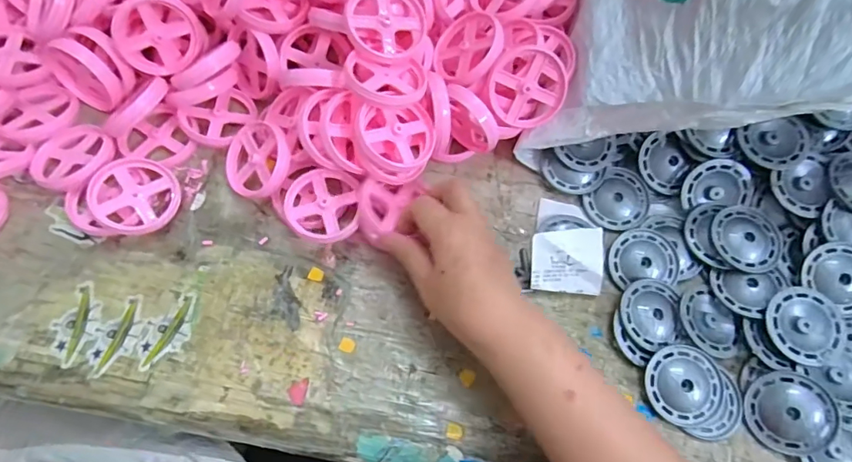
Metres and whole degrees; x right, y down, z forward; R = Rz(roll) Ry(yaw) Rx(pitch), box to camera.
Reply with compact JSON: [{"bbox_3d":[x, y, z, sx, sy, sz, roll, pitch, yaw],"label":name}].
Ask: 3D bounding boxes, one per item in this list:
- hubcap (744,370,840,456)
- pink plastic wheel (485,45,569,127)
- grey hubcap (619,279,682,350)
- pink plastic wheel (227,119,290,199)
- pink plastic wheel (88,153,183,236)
[{"bbox_3d":[0.264,0.130,0.346,0.054,0.016,0.053,15,66,3],"label":"hubcap"},{"bbox_3d":[0.083,-0.118,0.398,0.063,0.007,0.063,0,113,1],"label":"pink plastic wheel"},{"bbox_3d":[0.178,0.065,0.384,0.047,0.005,0.055,9,66,0],"label":"grey hubcap"},{"bbox_3d":[-0.145,-0.062,0.413,0.064,0.012,0.064,-3,83,25],"label":"pink plastic wheel"},{"bbox_3d":[-0.233,-0.029,0.388,0.064,0.009,0.062,5,73,-17],"label":"pink plastic wheel"}]

